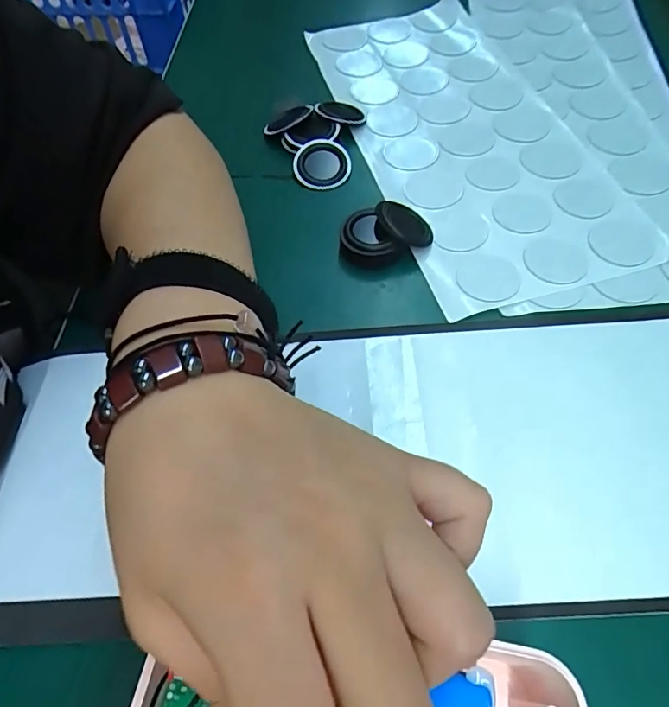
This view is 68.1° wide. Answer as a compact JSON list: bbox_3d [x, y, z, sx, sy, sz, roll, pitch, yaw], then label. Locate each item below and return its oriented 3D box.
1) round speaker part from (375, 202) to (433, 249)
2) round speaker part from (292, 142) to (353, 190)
[{"bbox_3d":[0.041,-0.074,0.289,0.035,0.010,0.035,9,52,-12],"label":"round speaker part"},{"bbox_3d":[-0.007,-0.125,0.333,0.037,0.014,0.037,-1,74,4],"label":"round speaker part"}]

